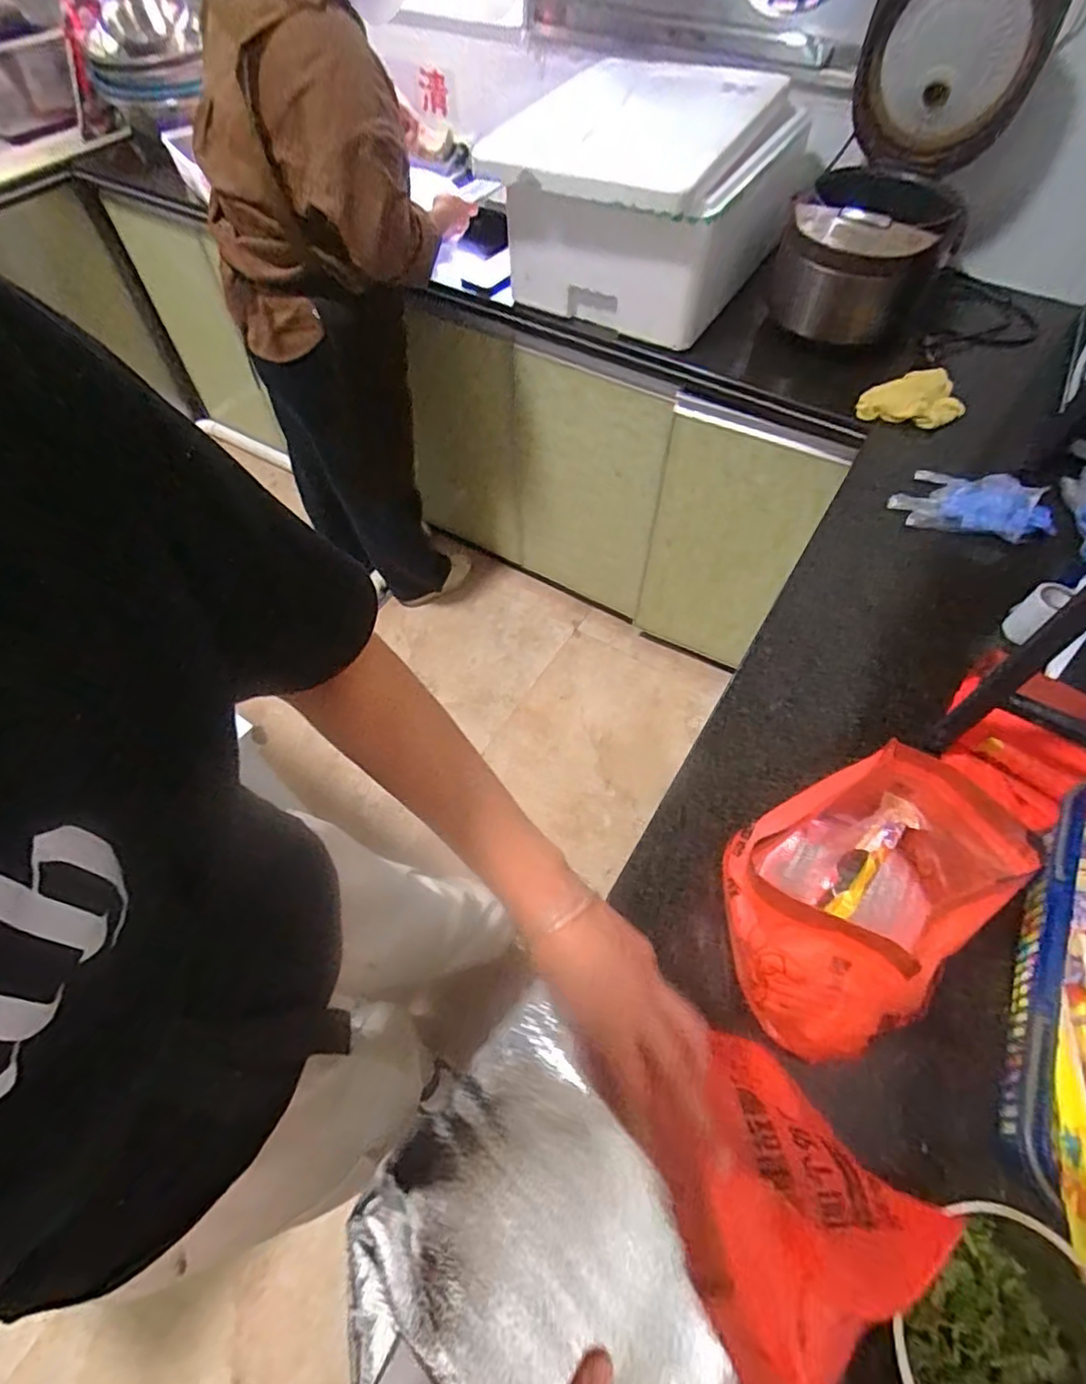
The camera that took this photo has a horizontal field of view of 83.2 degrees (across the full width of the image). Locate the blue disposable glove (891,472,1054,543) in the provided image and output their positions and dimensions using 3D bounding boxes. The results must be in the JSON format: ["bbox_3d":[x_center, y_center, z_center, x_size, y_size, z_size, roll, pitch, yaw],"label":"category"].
[{"bbox_3d":[0.583,-0.261,0.830,0.199,0.056,0.099,17,60,11],"label":"blue disposable glove"}]

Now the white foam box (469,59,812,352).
[{"bbox_3d":[0.221,-0.888,1.082,0.414,0.242,0.486,26,62,16],"label":"white foam box"}]

